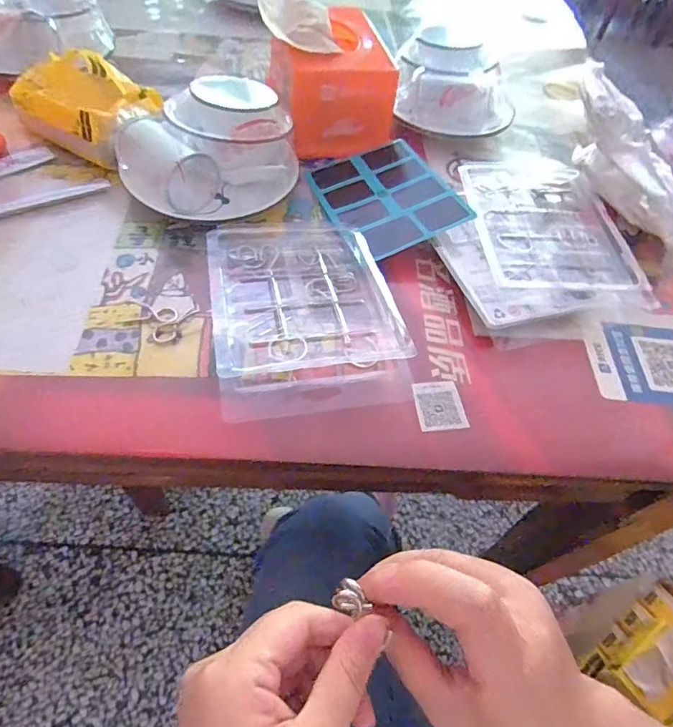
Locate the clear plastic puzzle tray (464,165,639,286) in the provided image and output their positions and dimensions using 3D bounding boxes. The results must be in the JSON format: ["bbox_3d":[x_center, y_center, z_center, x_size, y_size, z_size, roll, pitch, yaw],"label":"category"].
[{"bbox_3d":[0.184,-0.131,0.435,0.119,0.013,0.167,-2,55,-2],"label":"clear plastic puzzle tray"}]

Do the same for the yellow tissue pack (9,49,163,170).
[{"bbox_3d":[-0.233,-0.242,0.456,0.121,0.061,0.090,27,56,11],"label":"yellow tissue pack"}]

